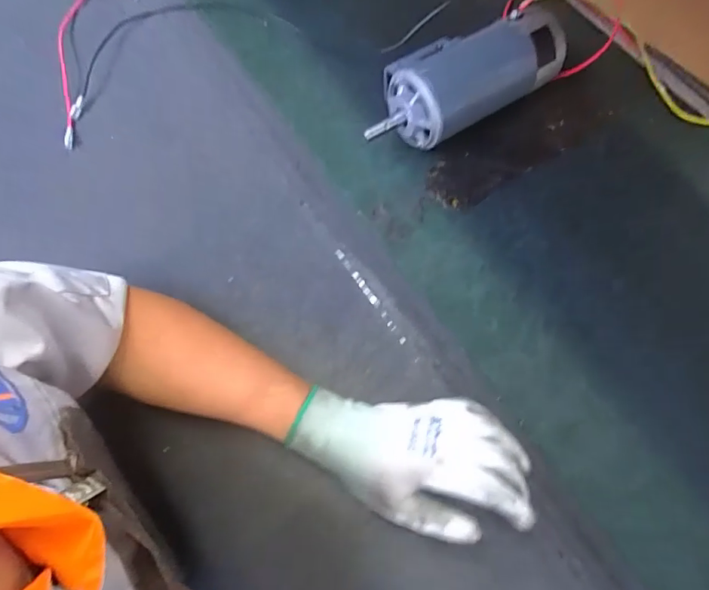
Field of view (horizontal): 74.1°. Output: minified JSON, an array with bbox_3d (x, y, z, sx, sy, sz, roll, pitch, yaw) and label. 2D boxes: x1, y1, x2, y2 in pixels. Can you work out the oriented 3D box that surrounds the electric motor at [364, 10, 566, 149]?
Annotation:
[{"bbox_3d":[0.108,-0.224,0.497,0.230,0.077,0.091,-28,71,-11],"label":"electric motor"}]

